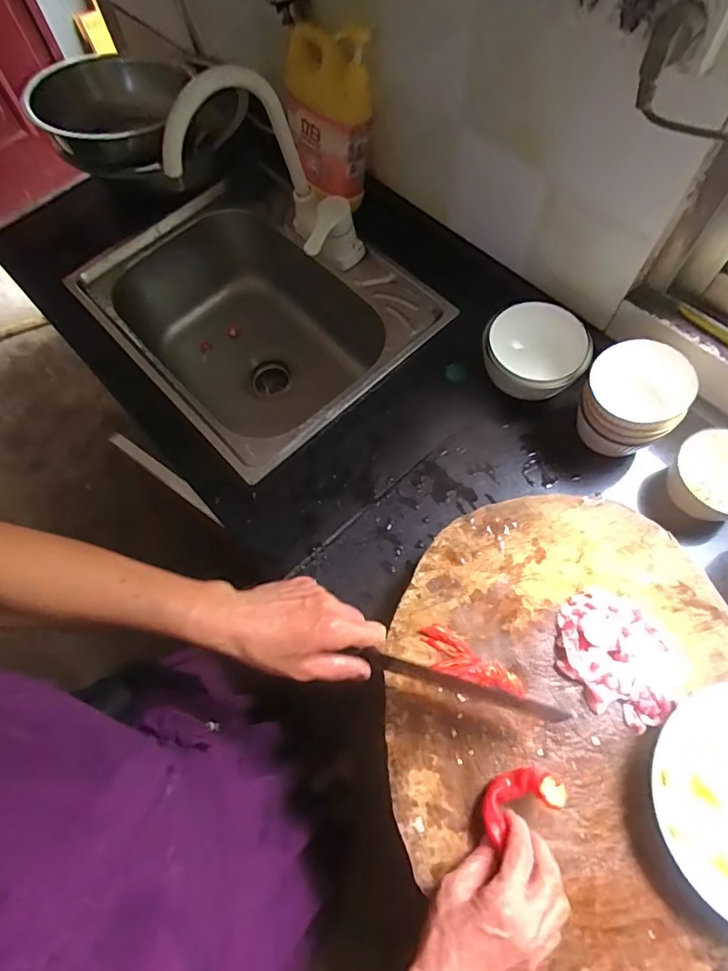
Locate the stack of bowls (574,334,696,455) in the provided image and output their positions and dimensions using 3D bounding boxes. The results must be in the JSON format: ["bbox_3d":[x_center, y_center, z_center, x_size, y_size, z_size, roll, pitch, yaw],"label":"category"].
[{"bbox_3d":[0.324,-0.104,0.614,0.107,0.096,0.108,27,71,14],"label":"stack of bowls"}]

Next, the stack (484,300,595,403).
[{"bbox_3d":[0.239,-0.175,0.674,0.124,0.068,0.123,-11,66,-1],"label":"stack"}]

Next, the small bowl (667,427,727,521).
[{"bbox_3d":[0.423,-0.007,0.602,0.097,0.073,0.102,-1,66,3],"label":"small bowl"}]

